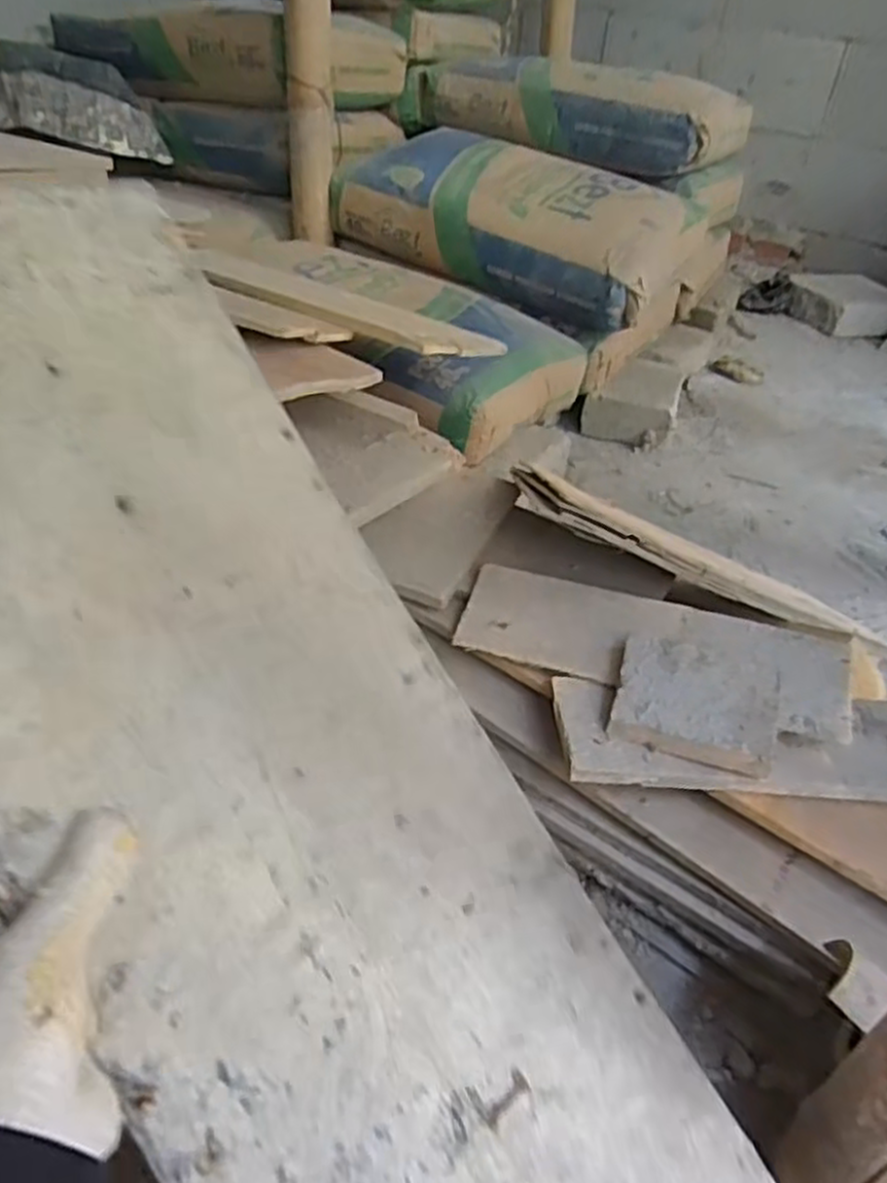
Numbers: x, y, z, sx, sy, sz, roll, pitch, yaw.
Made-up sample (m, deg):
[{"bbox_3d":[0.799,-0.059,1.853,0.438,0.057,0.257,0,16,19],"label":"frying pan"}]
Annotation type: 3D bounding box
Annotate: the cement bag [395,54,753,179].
[{"bbox_3d":[0.253,-0.937,1.496,0.596,0.144,0.309,21,43,19],"label":"cement bag"}]

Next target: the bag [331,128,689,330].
[{"bbox_3d":[0.124,-0.645,1.325,0.556,0.155,0.394,19,42,17],"label":"bag"}]

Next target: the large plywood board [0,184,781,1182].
[{"bbox_3d":[-0.061,0.108,0.367,0.243,0.010,0.710,-28,84,-42],"label":"large plywood board"}]

